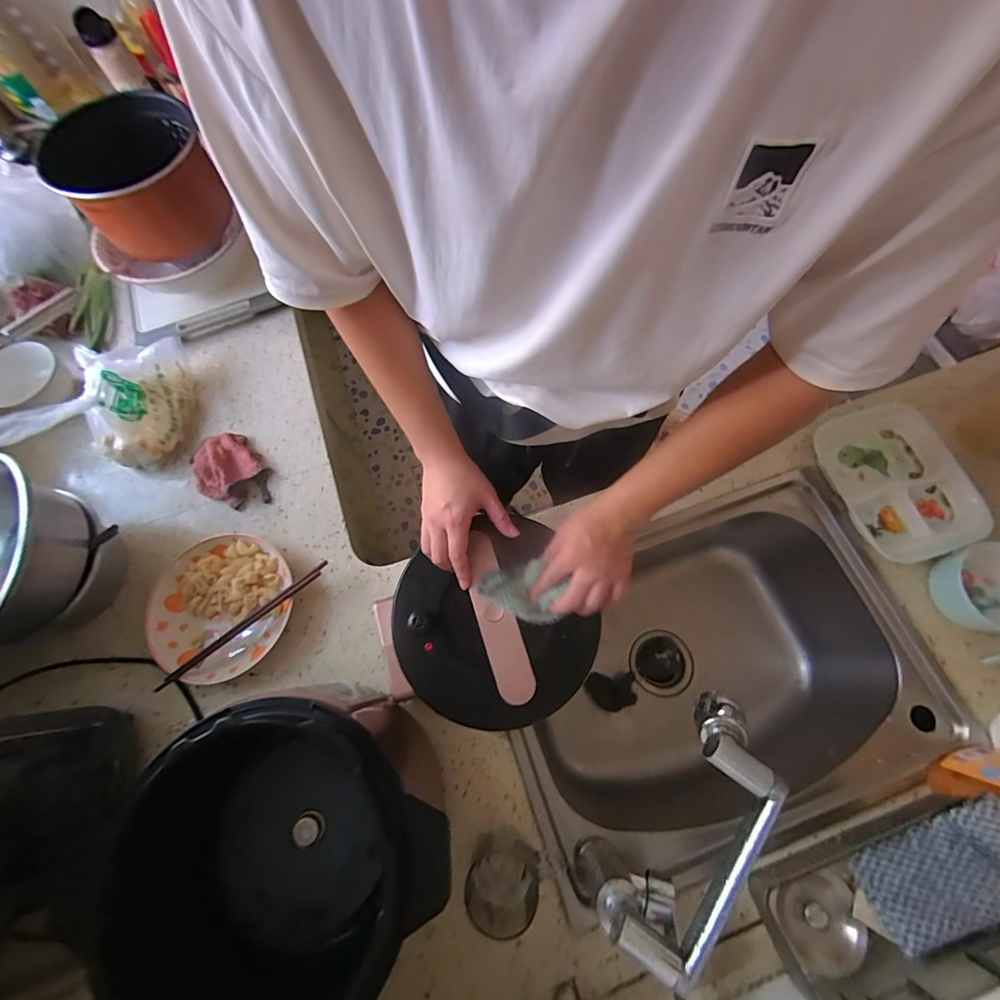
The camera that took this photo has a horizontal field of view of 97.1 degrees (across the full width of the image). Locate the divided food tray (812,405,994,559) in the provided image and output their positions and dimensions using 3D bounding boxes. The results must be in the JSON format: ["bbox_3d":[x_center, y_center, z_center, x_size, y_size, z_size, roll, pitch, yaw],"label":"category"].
[{"bbox_3d":[0.584,-0.035,0.658,0.175,0.038,0.240,-9,71,-1],"label":"divided food tray"}]

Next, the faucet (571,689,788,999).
[{"bbox_3d":[0.184,0.335,0.463,0.086,0.175,0.263,33,75,12],"label":"faucet"}]

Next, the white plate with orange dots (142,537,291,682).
[{"bbox_3d":[-0.390,0.149,0.625,0.184,0.036,0.194,-1,71,2],"label":"white plate with orange dots"}]

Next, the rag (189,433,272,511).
[{"bbox_3d":[-0.423,-0.041,0.689,0.096,0.039,0.137,-40,74,-12],"label":"rag"}]

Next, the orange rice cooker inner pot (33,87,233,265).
[{"bbox_3d":[-0.547,-0.493,0.680,0.188,0.119,0.205,-1,71,2],"label":"orange rice cooker inner pot"}]

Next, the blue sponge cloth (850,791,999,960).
[{"bbox_3d":[0.418,0.347,0.411,0.146,0.019,0.084,-29,56,12],"label":"blue sponge cloth"}]

